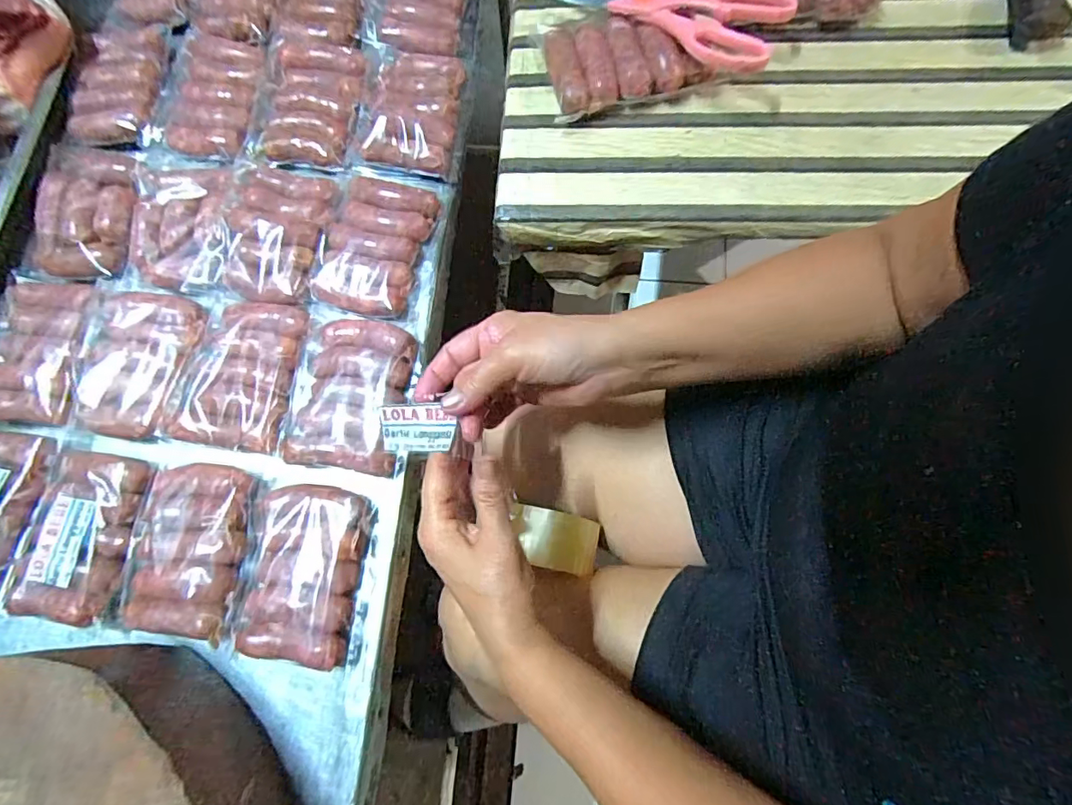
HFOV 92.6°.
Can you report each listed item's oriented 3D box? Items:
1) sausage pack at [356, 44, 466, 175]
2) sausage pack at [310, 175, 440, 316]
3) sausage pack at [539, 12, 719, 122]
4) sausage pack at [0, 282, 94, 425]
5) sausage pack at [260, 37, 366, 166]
[{"bbox_3d":[-0.126,-0.297,0.505,0.097,0.027,0.134,6,75,2],"label":"sausage pack"},{"bbox_3d":[-0.149,-0.144,0.469,0.085,0.024,0.123,14,75,4],"label":"sausage pack"},{"bbox_3d":[0.076,-0.299,0.440,0.136,0.035,0.106,-10,73,-1],"label":"sausage pack"},{"bbox_3d":[-0.453,-0.048,0.461,0.091,0.023,0.130,2,75,1],"label":"sausage pack"},{"bbox_3d":[-0.225,-0.303,0.514,0.089,0.023,0.133,7,75,3],"label":"sausage pack"}]

